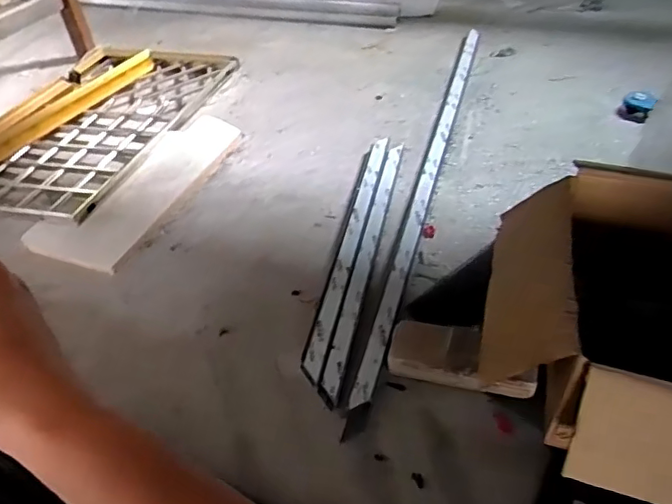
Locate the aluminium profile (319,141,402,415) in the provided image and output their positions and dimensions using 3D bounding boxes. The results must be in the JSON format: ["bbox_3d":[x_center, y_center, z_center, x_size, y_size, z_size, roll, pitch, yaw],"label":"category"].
[{"bbox_3d":[0.057,-0.009,0.990,0.031,0.007,0.614,6,45,12],"label":"aluminium profile"}]

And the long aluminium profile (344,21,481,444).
[{"bbox_3d":[0.201,-0.184,1.165,0.036,0.030,1.215,9,46,15],"label":"long aluminium profile"}]

